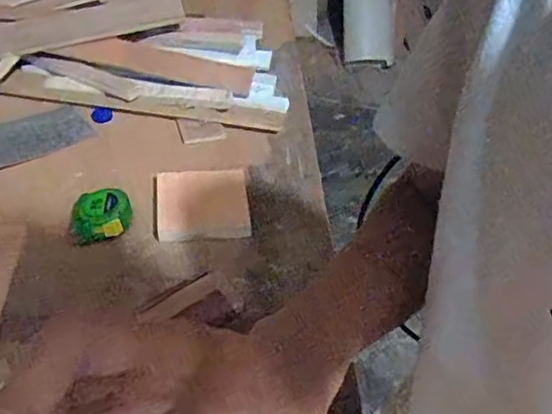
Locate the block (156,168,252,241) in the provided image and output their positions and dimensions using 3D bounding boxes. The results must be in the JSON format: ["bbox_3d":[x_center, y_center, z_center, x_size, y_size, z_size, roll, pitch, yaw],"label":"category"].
[{"bbox_3d":[-0.095,-0.005,0.747,0.116,0.019,0.115,-2,48,-8],"label":"block"}]

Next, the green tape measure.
[{"bbox_3d":[-0.214,0.011,0.704,0.071,0.031,0.063,-8,49,-12],"label":"green tape measure"}]

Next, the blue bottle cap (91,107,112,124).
[{"bbox_3d":[-0.269,-0.142,0.887,0.030,0.008,0.037,-8,46,-13],"label":"blue bottle cap"}]

